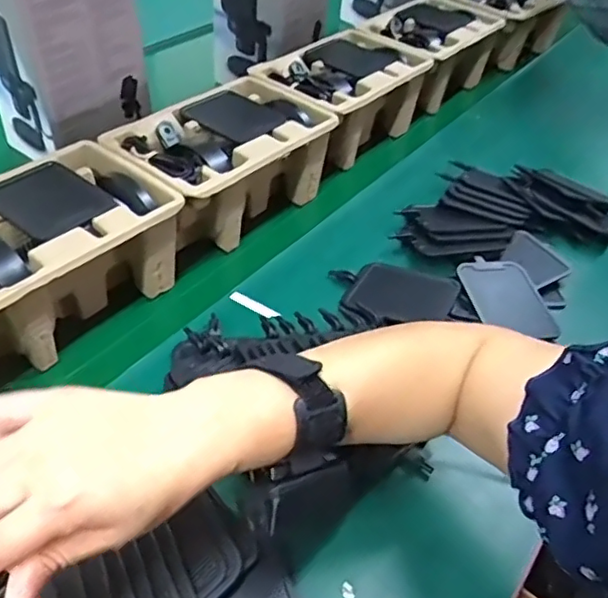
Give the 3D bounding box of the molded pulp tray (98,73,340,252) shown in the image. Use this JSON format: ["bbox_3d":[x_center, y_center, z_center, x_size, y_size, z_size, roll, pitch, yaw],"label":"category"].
[{"bbox_3d":[-0.092,-0.154,0.679,0.156,0.104,0.225,32,52,25],"label":"molded pulp tray"}]

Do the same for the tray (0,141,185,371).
[{"bbox_3d":[-0.235,-0.037,0.544,0.147,0.101,0.222,32,51,25],"label":"tray"}]

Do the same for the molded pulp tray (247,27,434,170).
[{"bbox_3d":[0.042,-0.275,0.820,0.151,0.108,0.224,31,51,24],"label":"molded pulp tray"}]

